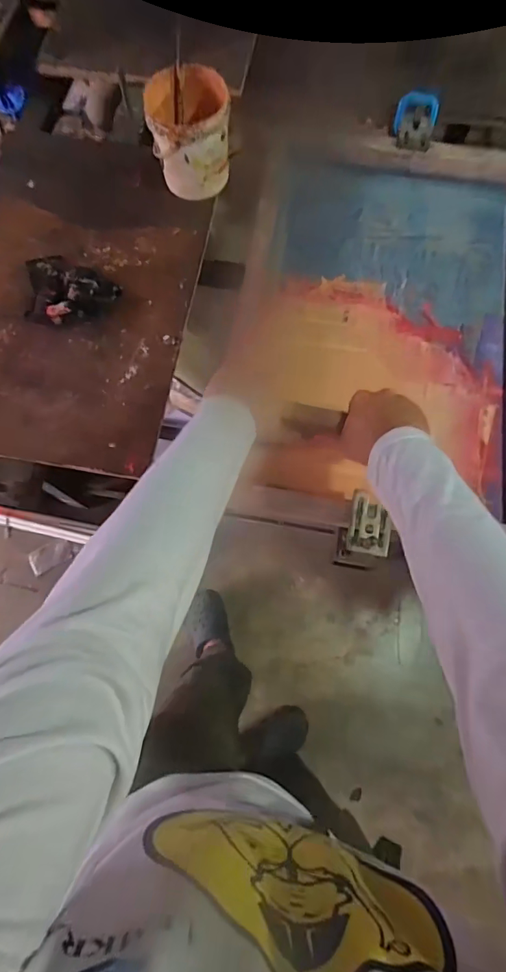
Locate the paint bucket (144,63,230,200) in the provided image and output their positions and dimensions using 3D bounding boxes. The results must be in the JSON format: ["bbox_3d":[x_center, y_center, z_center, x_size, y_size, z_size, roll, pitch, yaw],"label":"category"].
[{"bbox_3d":[-0.098,-0.548,0.717,0.122,0.122,0.130,-12,75,-5],"label":"paint bucket"}]

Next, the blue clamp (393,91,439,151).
[{"bbox_3d":[0.279,-0.625,0.773,0.068,0.039,0.114,14,74,3],"label":"blue clamp"}]

